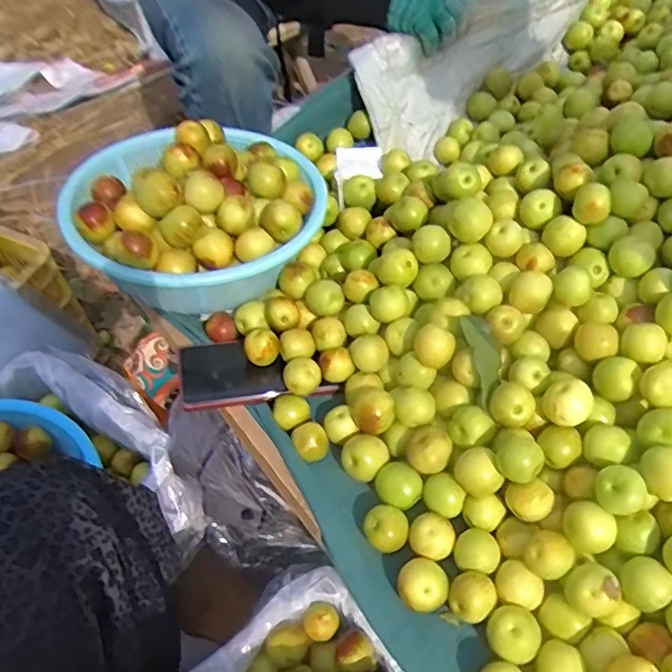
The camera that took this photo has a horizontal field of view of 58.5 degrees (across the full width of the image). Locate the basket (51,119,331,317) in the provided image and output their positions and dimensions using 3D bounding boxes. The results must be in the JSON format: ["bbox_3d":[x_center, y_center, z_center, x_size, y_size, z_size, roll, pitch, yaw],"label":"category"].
[{"bbox_3d":[-0.142,-0.138,0.627,0.259,0.107,0.249,-16,55,-7],"label":"basket"}]

